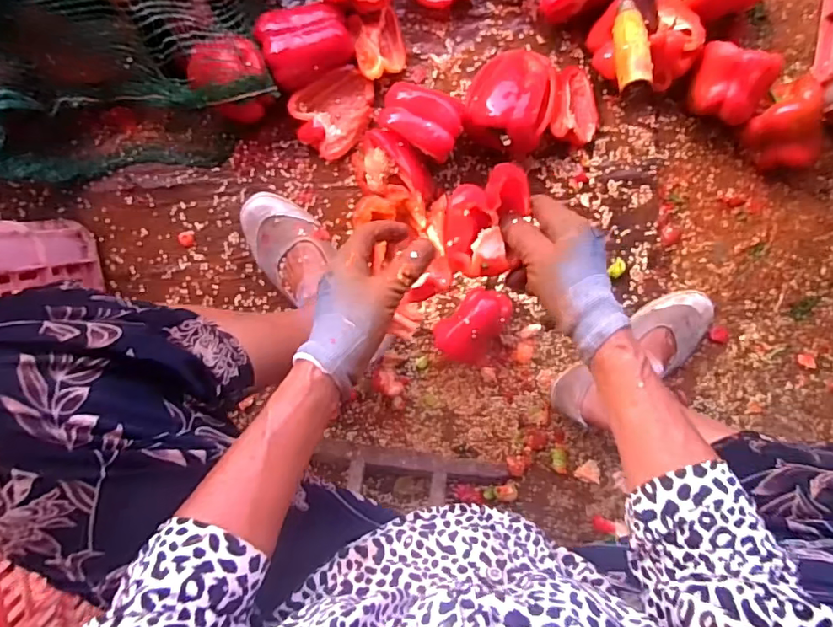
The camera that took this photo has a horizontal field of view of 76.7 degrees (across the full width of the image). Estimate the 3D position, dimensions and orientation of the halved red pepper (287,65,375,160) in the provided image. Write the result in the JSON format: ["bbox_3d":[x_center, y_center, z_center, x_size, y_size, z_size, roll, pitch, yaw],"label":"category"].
[{"bbox_3d":[-0.094,-0.239,0.630,0.101,0.035,0.081,-33,97,3],"label":"halved red pepper"}]

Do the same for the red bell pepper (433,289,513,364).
[{"bbox_3d":[0.072,0.013,0.665,0.073,0.066,0.101,35,95,-6],"label":"red bell pepper"}]

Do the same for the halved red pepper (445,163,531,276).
[{"bbox_3d":[0.058,-0.075,0.435,0.069,0.039,0.086,-3,98,-1],"label":"halved red pepper"}]

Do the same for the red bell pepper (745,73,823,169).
[{"bbox_3d":[0.445,-0.225,0.645,0.079,0.087,0.103,-18,98,1],"label":"red bell pepper"}]

